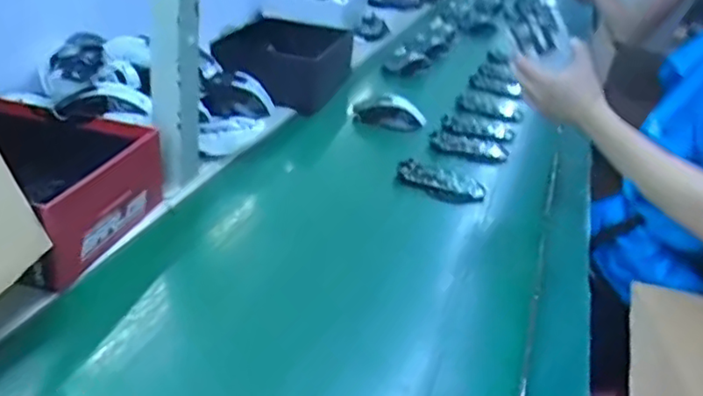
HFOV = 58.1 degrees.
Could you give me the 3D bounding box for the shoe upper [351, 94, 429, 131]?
[{"bbox_3d":[0.059,-0.136,0.979,0.110,0.030,0.067,9,30,2],"label":"shoe upper"}]

